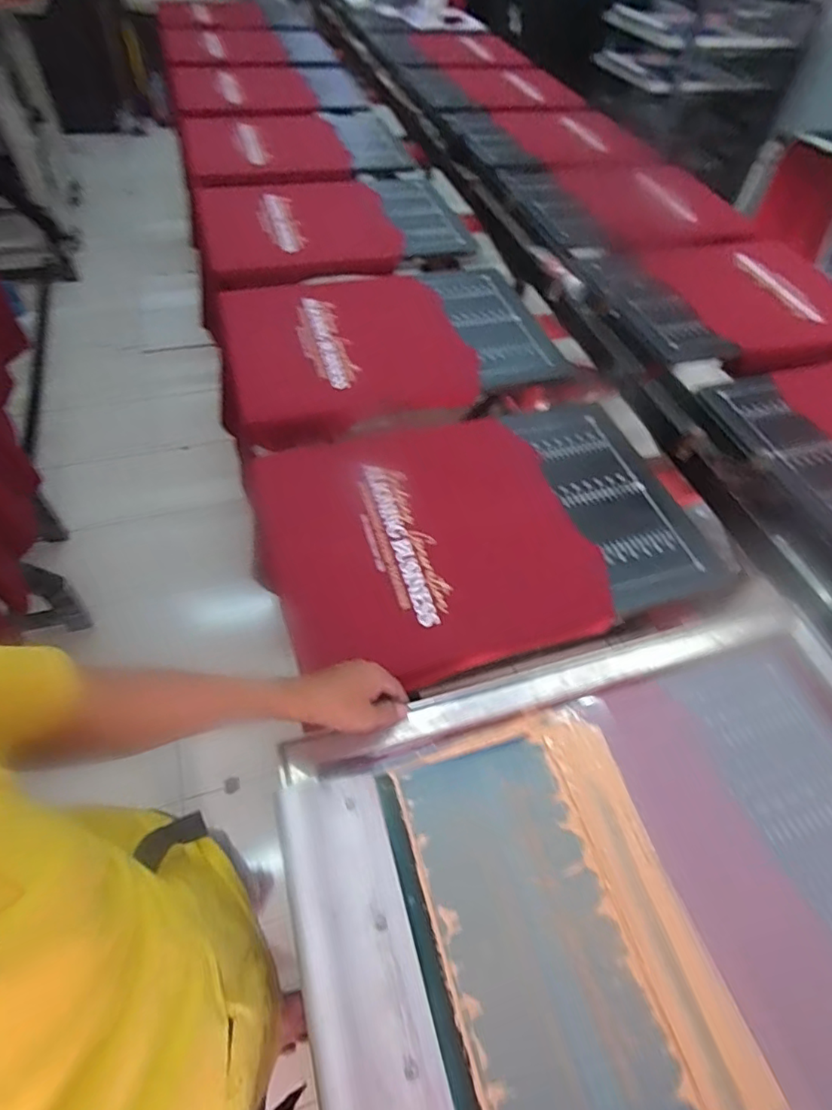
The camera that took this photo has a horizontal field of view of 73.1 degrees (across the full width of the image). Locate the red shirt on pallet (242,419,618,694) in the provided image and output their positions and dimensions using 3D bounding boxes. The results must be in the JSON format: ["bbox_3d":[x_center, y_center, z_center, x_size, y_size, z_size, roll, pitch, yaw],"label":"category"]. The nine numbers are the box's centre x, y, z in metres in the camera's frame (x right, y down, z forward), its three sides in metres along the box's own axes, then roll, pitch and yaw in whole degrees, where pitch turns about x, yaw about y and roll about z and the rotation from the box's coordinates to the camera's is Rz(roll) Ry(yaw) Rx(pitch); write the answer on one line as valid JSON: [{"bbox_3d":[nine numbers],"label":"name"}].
[{"bbox_3d":[0.013,-0.024,0.793,0.444,0.028,0.414,-16,57,-14],"label":"red shirt on pallet"}]

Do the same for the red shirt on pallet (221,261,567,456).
[{"bbox_3d":[-0.054,-0.420,1.088,0.634,0.074,0.399,-14,57,-15],"label":"red shirt on pallet"}]

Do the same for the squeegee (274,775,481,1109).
[{"bbox_3d":[-0.032,0.365,0.461,0.119,0.032,0.350,2,51,-30],"label":"squeegee"}]

